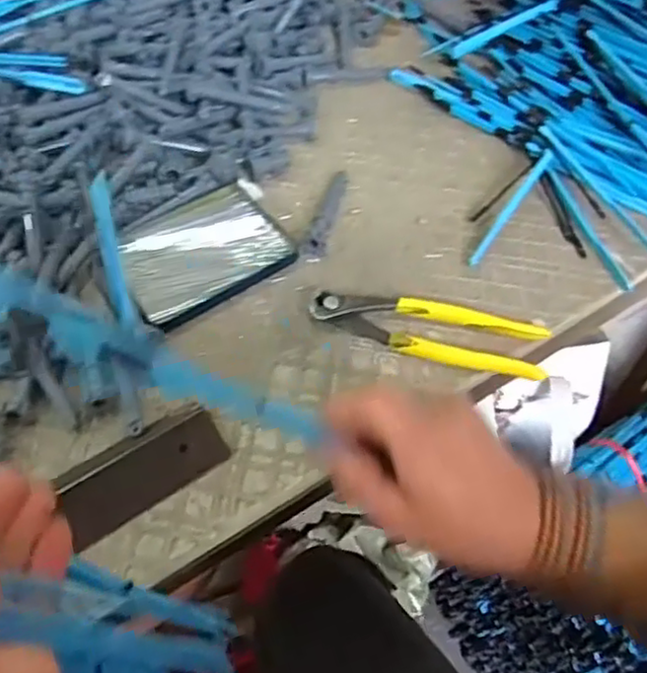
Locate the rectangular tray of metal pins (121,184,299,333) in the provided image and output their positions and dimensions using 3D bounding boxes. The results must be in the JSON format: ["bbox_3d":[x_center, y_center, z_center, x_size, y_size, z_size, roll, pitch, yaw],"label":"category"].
[{"bbox_3d":[-0.094,-0.067,0.515,0.130,0.009,0.098,-31,61,-23],"label":"rectangular tray of metal pins"}]

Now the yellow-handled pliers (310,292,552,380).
[{"bbox_3d":[0.074,-0.006,0.474,0.163,0.015,0.047,14,55,7],"label":"yellow-handled pliers"}]

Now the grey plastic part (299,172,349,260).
[{"bbox_3d":[0.005,-0.103,0.544,0.018,0.013,0.107,15,55,8],"label":"grey plastic part"}]

